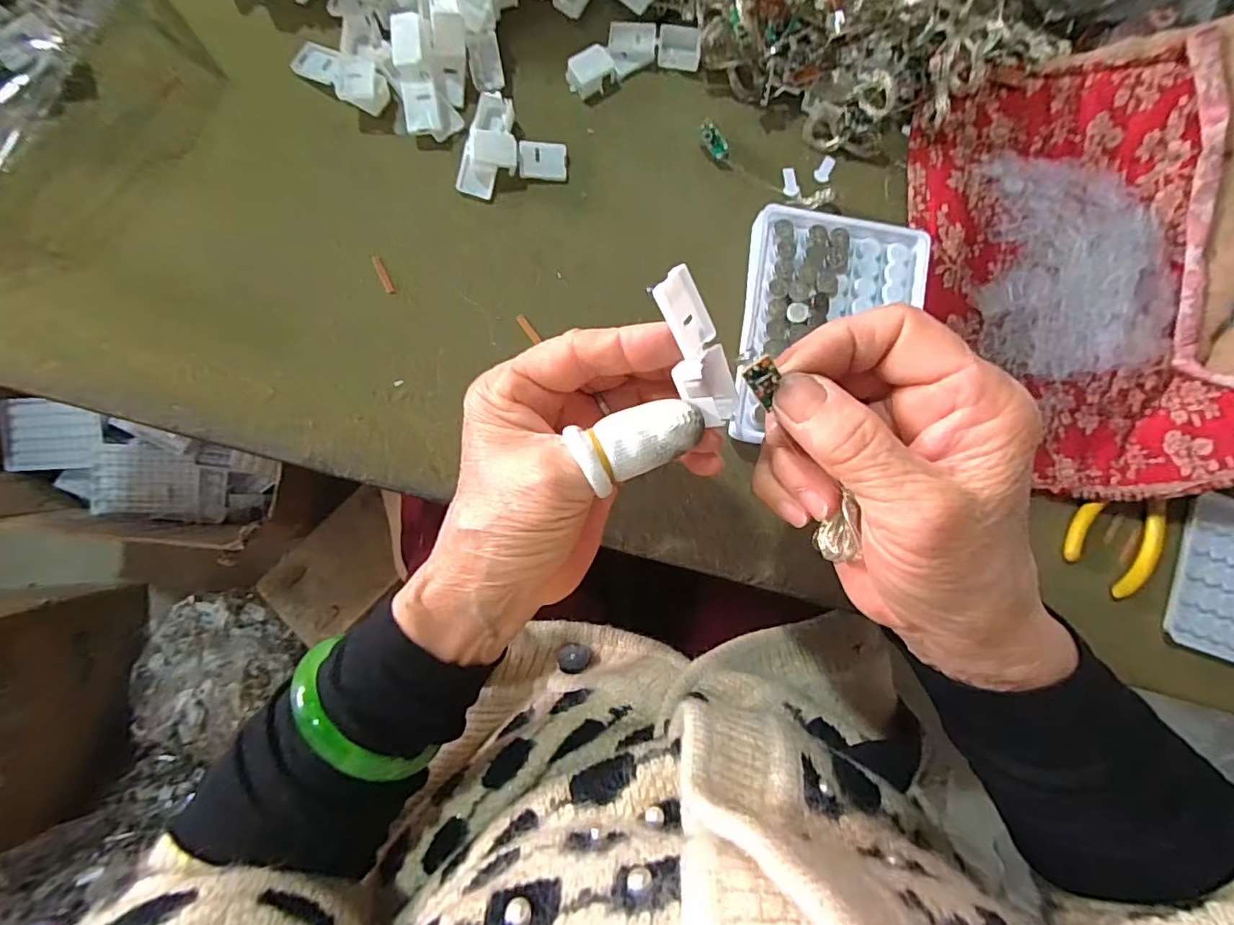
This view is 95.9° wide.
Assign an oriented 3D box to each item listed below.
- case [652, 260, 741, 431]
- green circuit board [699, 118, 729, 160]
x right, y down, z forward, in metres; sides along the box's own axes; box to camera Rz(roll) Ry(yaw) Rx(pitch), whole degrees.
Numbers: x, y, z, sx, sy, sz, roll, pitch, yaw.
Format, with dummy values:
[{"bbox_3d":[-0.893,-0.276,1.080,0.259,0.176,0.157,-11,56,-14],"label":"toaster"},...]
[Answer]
[{"bbox_3d":[0.028,-0.038,0.191,0.021,0.013,0.055,-30,118,-6],"label":"case"},{"bbox_3d":[0.057,-0.190,0.327,0.010,0.006,0.023,-45,111,-6],"label":"green circuit board"}]

